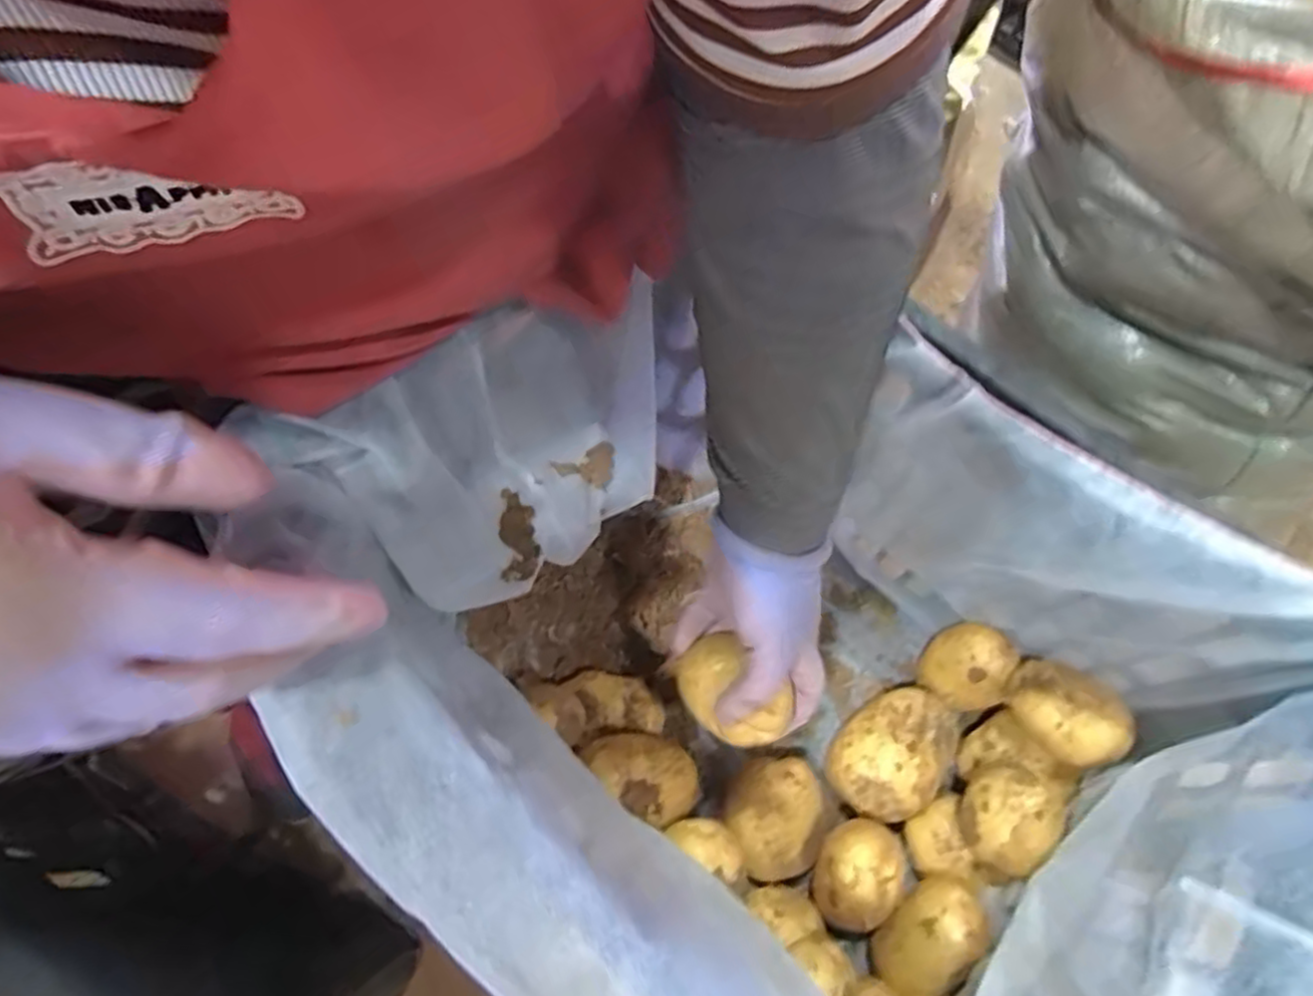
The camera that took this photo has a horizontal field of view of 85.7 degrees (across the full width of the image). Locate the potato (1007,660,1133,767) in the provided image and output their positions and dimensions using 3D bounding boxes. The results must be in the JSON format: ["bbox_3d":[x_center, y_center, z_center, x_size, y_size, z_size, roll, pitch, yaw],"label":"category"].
[{"bbox_3d":[0.269,0.145,0.470,0.065,0.056,0.052,38,70,12],"label":"potato"}]

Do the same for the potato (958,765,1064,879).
[{"bbox_3d":[0.221,0.206,0.455,0.046,0.054,0.058,22,68,7],"label":"potato"}]

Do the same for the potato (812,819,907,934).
[{"bbox_3d":[0.128,0.243,0.454,0.047,0.039,0.065,17,67,4],"label":"potato"}]

